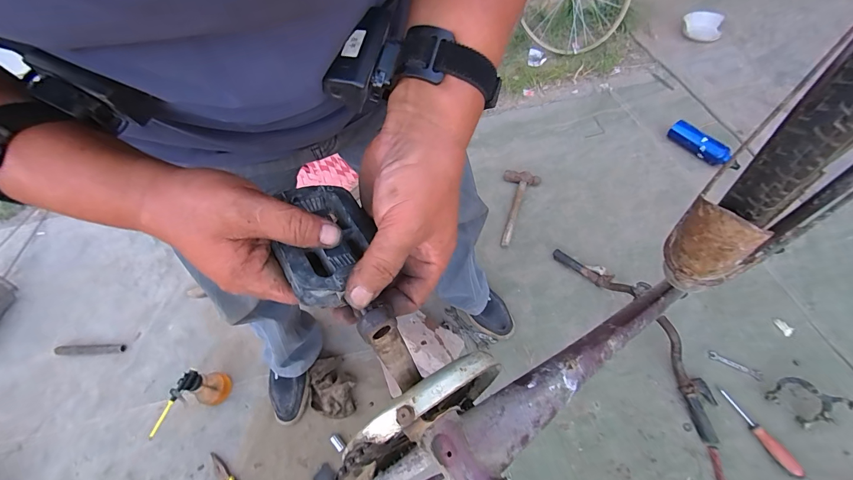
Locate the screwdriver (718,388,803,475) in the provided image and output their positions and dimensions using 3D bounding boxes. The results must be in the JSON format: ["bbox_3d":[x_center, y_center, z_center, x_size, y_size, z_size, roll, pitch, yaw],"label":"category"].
[{"bbox_3d":[0.715,0.407,0.770,0.025,0.034,0.173,-22,58,-8],"label":"screwdriver"}]

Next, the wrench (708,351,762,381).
[{"bbox_3d":[0.730,0.295,0.852,0.102,0.004,0.020,26,63,34],"label":"wrench"}]

